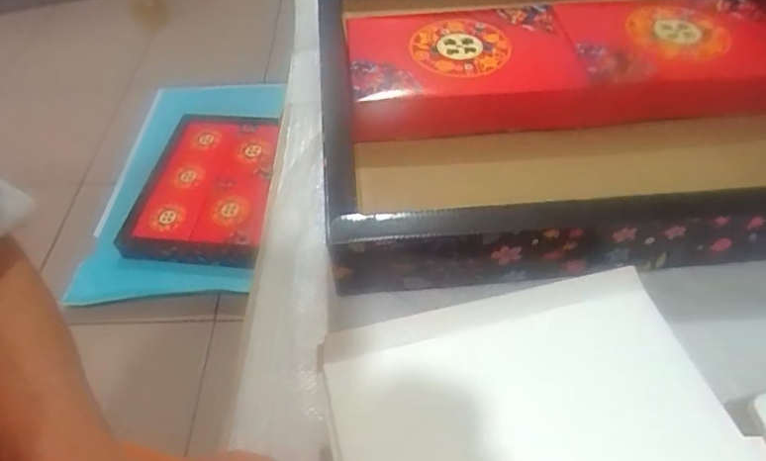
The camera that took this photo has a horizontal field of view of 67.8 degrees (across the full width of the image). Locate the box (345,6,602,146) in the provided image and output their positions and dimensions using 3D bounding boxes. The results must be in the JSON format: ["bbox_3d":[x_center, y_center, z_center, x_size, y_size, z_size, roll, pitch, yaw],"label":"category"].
[{"bbox_3d":[0.069,-0.144,0.507,0.197,0.057,0.141,-7,50,-3],"label":"box"}]

